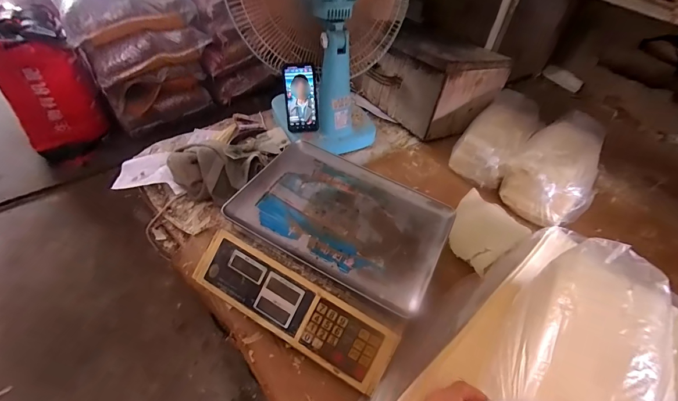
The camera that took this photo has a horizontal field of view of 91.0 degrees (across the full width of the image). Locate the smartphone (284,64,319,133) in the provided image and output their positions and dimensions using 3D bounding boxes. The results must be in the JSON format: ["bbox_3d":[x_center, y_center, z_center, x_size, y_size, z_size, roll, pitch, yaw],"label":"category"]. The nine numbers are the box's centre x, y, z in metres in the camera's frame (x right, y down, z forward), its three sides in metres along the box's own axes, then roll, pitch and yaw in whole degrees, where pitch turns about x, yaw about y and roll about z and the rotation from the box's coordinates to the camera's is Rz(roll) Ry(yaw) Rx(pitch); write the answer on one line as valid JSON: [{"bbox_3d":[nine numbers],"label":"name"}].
[{"bbox_3d":[-0.091,-0.242,0.795,0.072,0.152,0.016,-5,21,0],"label":"smartphone"}]

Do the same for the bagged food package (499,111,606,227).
[{"bbox_3d":[0.495,-0.074,0.757,0.163,0.114,0.269,35,54,25],"label":"bagged food package"}]

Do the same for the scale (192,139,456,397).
[{"bbox_3d":[-0.012,0.071,0.565,0.328,0.101,0.315,25,50,18],"label":"scale"}]

